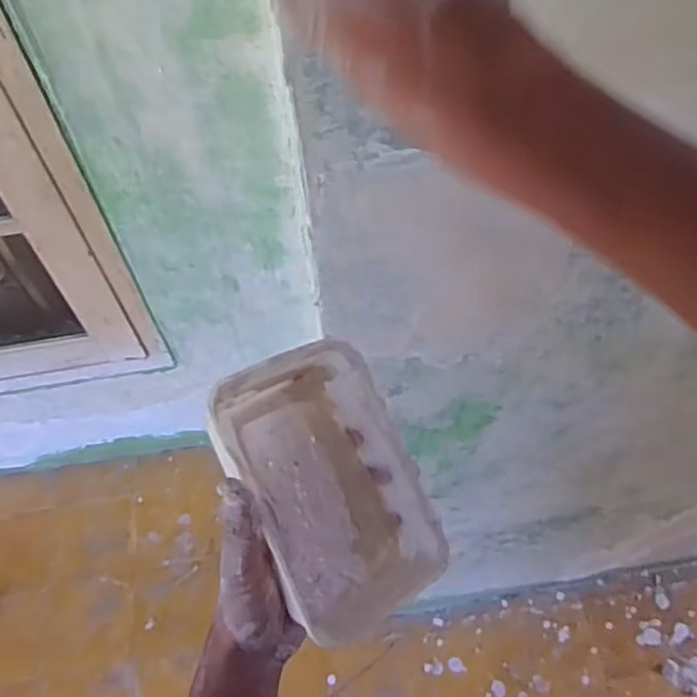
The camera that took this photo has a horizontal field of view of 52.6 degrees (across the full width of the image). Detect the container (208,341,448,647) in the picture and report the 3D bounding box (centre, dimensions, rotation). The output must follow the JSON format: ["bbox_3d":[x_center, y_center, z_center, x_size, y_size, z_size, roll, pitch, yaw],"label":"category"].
[{"bbox_3d":[-0.014,0.087,0.452,0.111,0.048,0.170,-23,86,-28],"label":"container"}]

